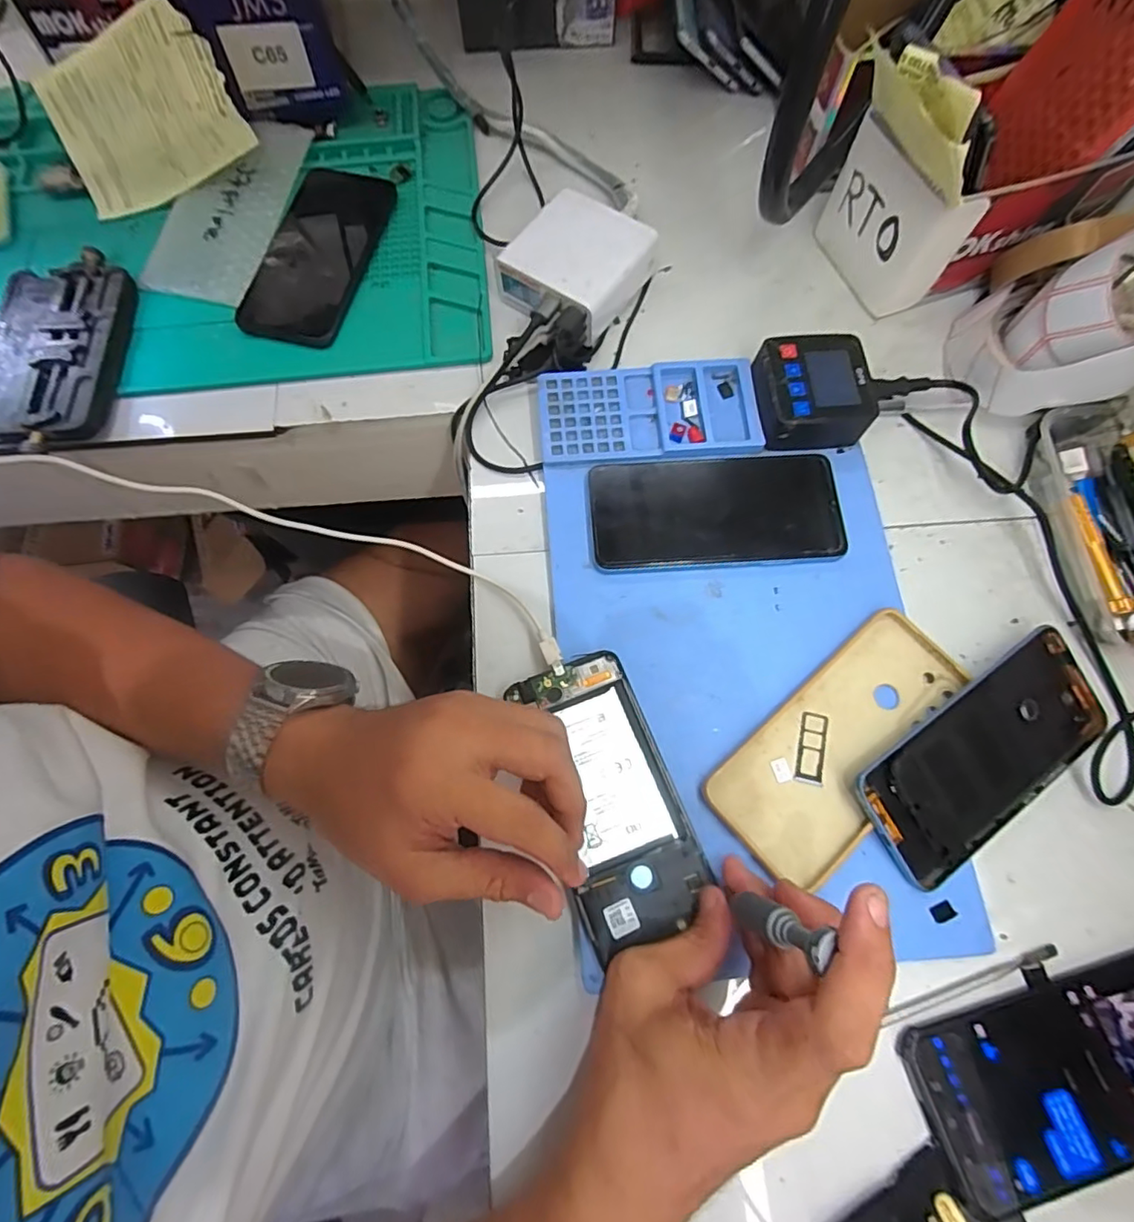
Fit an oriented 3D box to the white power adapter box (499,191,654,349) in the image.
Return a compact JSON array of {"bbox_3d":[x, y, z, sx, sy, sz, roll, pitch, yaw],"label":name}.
[{"bbox_3d":[0.004,-0.252,0.425,0.087,0.044,0.095,34,75,10],"label":"white power adapter box"}]

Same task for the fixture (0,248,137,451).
[{"bbox_3d":[-0.375,-0.192,0.417,0.098,0.026,0.158,-5,72,-1],"label":"fixture"}]

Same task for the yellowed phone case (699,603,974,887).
[{"bbox_3d":[0.162,0.078,0.337,0.168,0.010,0.080,-39,76,-12],"label":"yellowed phone case"}]

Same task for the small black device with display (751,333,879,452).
[{"bbox_3d":[0.165,-0.148,0.399,0.077,0.039,0.069,-6,72,-2],"label":"small black device with display"}]

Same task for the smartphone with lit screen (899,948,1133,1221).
[{"bbox_3d":[0.263,0.234,0.294,0.167,0.012,0.081,-14,72,-4],"label":"smartphone with lit screen"}]

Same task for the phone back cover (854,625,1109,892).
[{"bbox_3d":[0.243,0.080,0.332,0.169,0.007,0.075,-31,93,-15],"label":"phone back cover"}]

